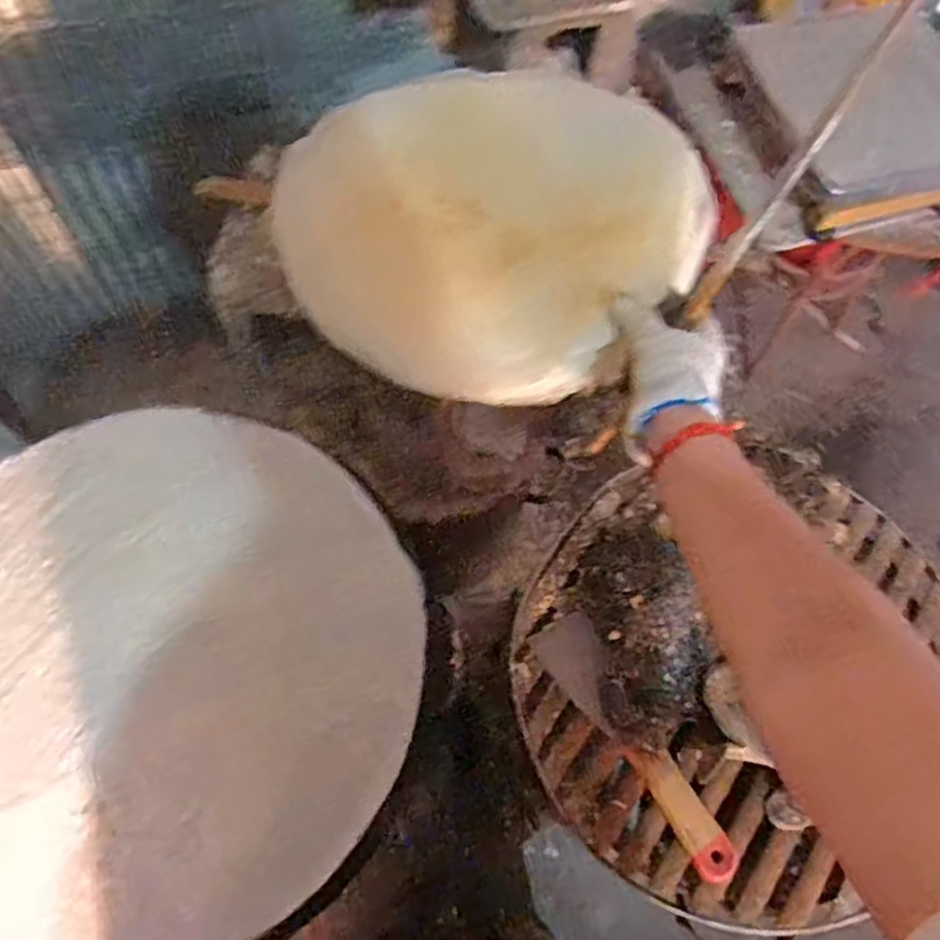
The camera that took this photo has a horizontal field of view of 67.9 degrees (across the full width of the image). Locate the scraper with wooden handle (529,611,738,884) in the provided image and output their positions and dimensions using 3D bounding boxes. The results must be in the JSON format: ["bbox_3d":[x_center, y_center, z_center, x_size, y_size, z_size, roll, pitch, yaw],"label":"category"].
[{"bbox_3d":[0.127,0.216,0.555,0.048,0.027,0.217,-27,71,-13],"label":"scraper with wooden handle"}]

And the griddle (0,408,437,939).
[{"bbox_3d":[-0.219,0.130,0.474,0.366,0.028,0.354,1,67,-2],"label":"griddle"}]

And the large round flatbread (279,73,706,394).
[{"bbox_3d":[0.011,-0.232,0.643,0.372,0.056,0.330,25,68,7],"label":"large round flatbread"}]

